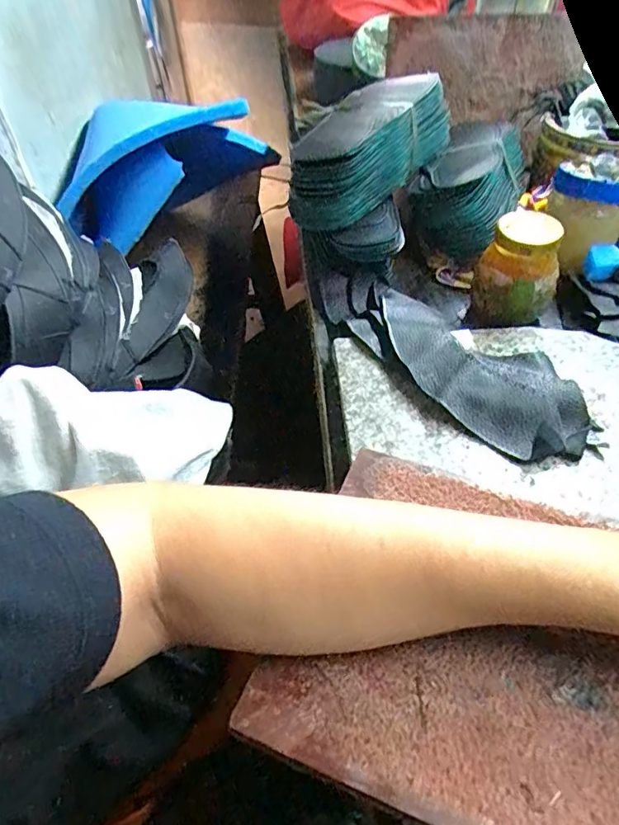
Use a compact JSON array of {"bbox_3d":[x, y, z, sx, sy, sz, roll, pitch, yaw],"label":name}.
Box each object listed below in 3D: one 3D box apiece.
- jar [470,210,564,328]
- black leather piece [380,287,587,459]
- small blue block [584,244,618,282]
[{"bbox_3d":[0.188,-0.129,0.479,0.069,0.079,0.064,-2,46,2],"label":"jar"},{"bbox_3d":[0.123,-0.040,0.423,0.090,0.019,0.210,-31,52,-24],"label":"black leather piece"},{"bbox_3d":[0.292,-0.149,0.523,0.031,0.023,0.038,22,51,22],"label":"small blue block"}]

